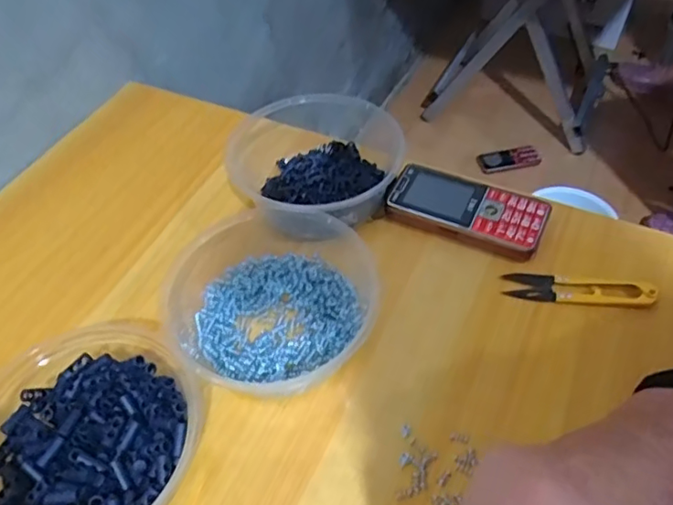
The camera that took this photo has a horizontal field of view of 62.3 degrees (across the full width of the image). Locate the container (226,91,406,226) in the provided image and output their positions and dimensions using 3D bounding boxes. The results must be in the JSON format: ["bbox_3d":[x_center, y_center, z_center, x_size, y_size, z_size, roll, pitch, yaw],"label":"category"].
[{"bbox_3d":[-0.024,-0.078,0.479,0.144,0.054,0.157,9,52,10],"label":"container"}]

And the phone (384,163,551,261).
[{"bbox_3d":[0.107,-0.035,0.464,0.125,0.020,0.054,20,55,18],"label":"phone"}]

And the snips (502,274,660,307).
[{"bbox_3d":[0.181,0.026,0.416,0.104,0.015,0.023,7,52,8],"label":"snips"}]

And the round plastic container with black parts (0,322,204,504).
[{"bbox_3d":[-0.150,0.112,0.344,0.148,0.053,0.146,-1,51,2],"label":"round plastic container with black parts"}]

